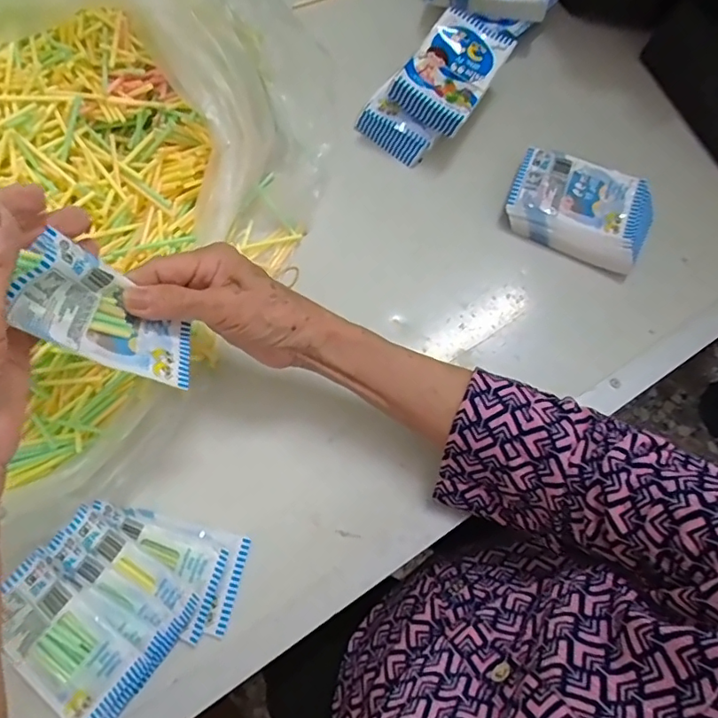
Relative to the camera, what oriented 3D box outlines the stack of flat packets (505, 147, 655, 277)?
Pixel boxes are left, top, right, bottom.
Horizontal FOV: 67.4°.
[{"bbox_3d":[0.190,-0.130,0.470,0.117,0.035,0.082,26,73,6],"label":"stack of flat packets"}]

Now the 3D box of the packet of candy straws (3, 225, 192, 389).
[{"bbox_3d":[-0.137,-0.021,0.301,0.021,0.098,0.051,-14,51,36],"label":"packet of candy straws"}]

